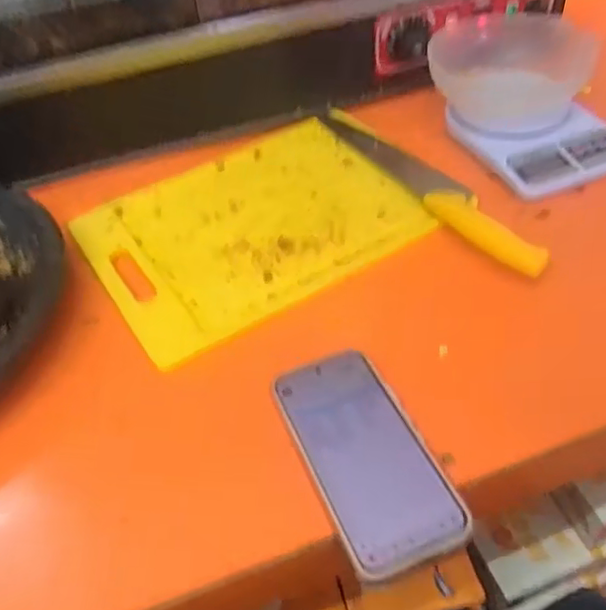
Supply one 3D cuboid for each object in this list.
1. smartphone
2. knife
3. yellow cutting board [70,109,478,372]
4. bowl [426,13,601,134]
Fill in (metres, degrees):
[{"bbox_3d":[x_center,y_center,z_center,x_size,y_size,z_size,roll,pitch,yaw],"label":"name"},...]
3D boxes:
[{"bbox_3d":[0.042,0.101,0.429,0.079,0.015,0.168,-20,47,-11],"label":"smartphone"},{"bbox_3d":[0.117,-0.130,0.617,0.040,0.017,0.335,-25,49,-16],"label":"knife"},{"bbox_3d":[-0.038,-0.094,0.626,0.340,0.009,0.242,-26,49,-17],"label":"yellow cutting board"},{"bbox_3d":[0.239,-0.271,0.706,0.165,0.064,0.184,27,55,29],"label":"bowl"}]

